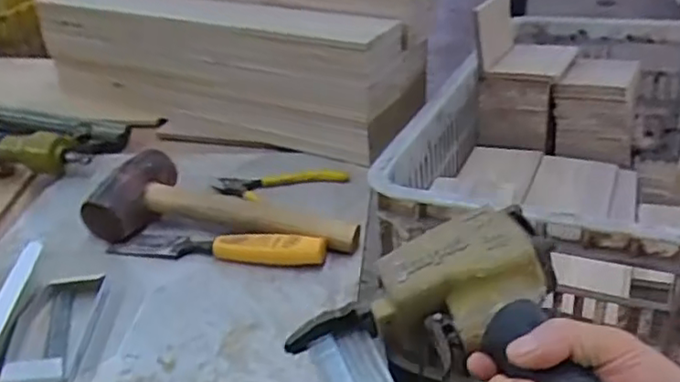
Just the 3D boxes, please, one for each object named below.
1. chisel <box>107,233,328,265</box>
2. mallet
[{"bbox_3d":[-0.126,0.052,0.637,0.226,0.034,0.031,4,31,12],"label":"chisel"},{"bbox_3d":[-0.119,0.015,0.667,0.286,0.062,0.100,3,31,10],"label":"mallet"}]

